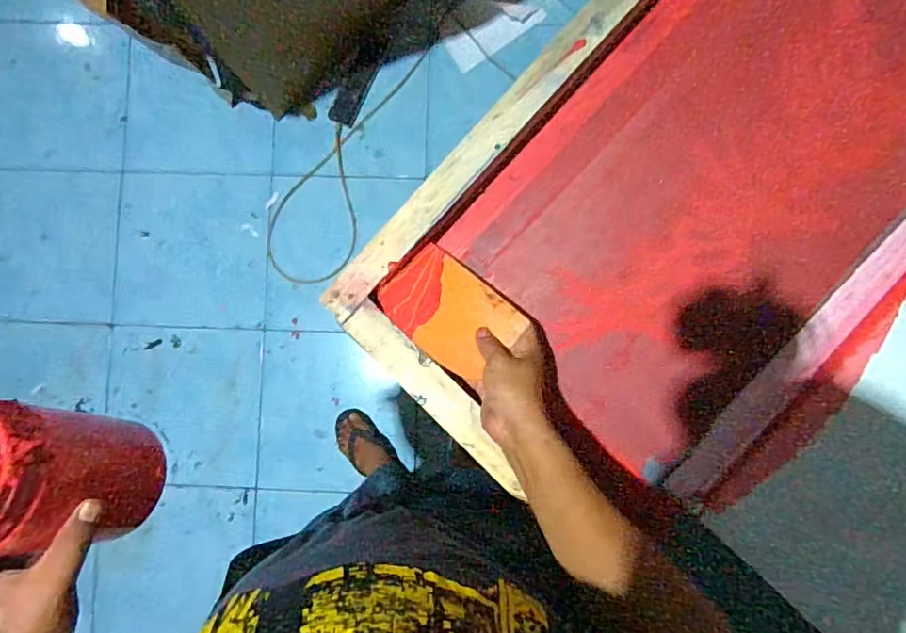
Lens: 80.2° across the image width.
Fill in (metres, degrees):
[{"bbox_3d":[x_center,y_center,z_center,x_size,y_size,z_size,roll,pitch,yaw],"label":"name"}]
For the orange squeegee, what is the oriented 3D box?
[{"bbox_3d":[-0.005,-0.005,0.551,0.133,0.011,0.090,41,81,13],"label":"orange squeegee"}]

